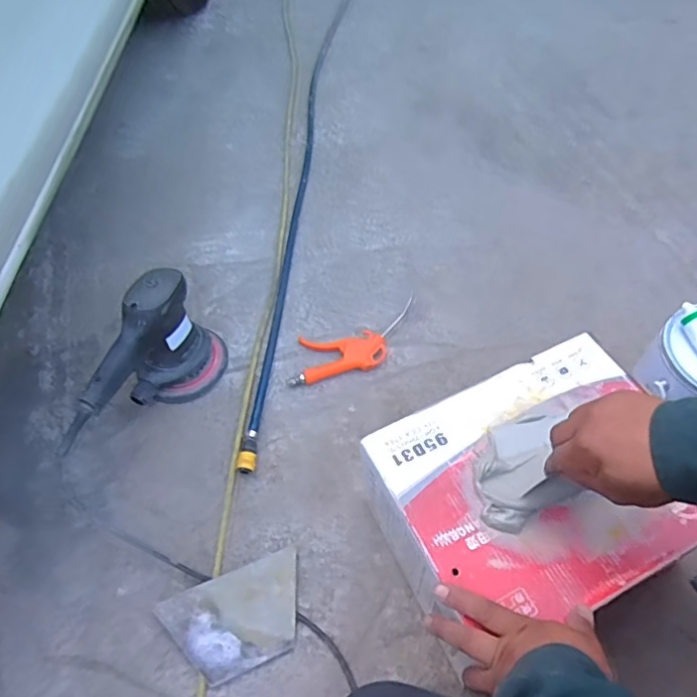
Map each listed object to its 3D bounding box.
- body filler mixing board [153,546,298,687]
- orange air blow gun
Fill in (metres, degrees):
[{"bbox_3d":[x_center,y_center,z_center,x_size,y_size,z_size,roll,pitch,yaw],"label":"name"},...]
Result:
[{"bbox_3d":[-0.132,0.322,0.659,0.167,0.014,0.111,-21,58,-11],"label":"body filler mixing board"},{"bbox_3d":[0.012,-0.010,0.887,0.239,0.021,0.104,-19,57,-10],"label":"orange air blow gun"}]

